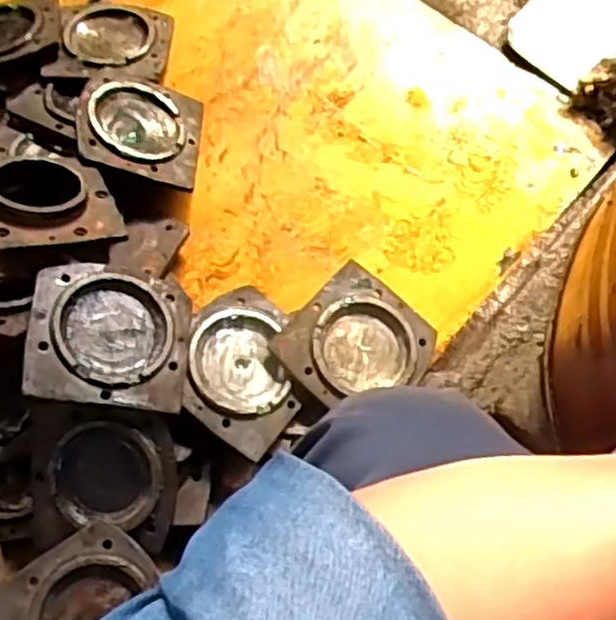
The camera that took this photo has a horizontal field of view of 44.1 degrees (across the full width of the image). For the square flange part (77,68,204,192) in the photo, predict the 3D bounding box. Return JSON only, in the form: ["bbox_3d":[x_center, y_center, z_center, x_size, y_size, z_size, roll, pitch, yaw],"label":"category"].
[{"bbox_3d":[-0.216,-0.239,0.991,0.157,0.017,0.167,14,54,-20],"label":"square flange part"}]

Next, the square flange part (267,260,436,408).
[{"bbox_3d":[0.058,0.039,0.869,0.148,0.014,0.152,43,69,5],"label":"square flange part"}]

